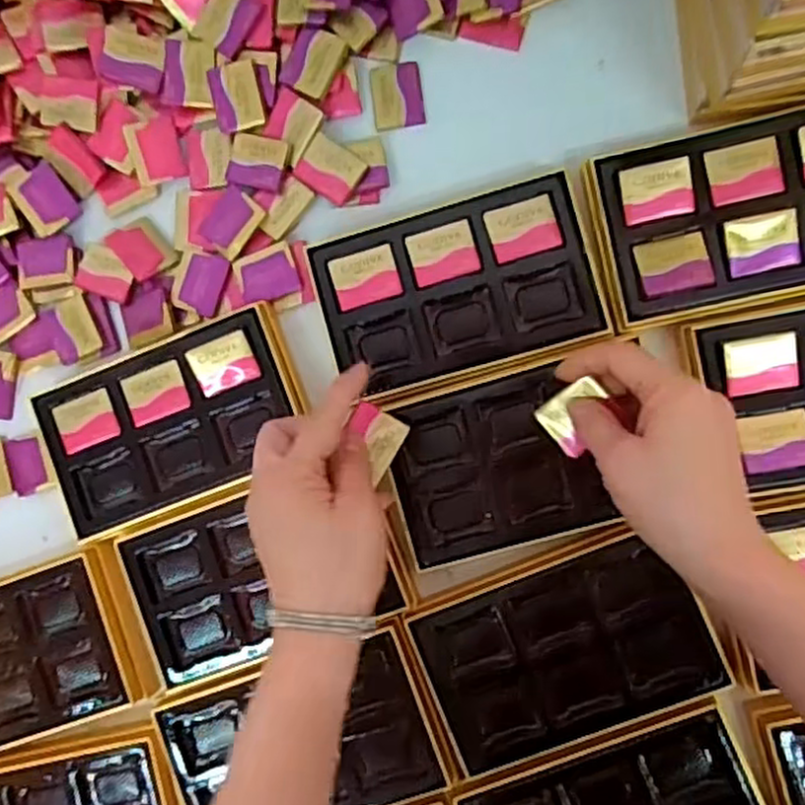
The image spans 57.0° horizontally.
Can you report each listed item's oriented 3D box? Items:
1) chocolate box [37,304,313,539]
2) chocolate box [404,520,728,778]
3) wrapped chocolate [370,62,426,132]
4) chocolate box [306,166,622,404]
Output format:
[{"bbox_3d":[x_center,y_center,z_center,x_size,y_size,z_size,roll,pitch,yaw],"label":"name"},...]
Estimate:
[{"bbox_3d":[-0.141,0.014,0.464,0.160,0.024,0.098,-22,86,6],"label":"chocolate box"},{"bbox_3d":[0.093,0.144,0.433,0.163,0.020,0.101,-23,86,6],"label":"chocolate box"},{"bbox_3d":[-0.003,-0.193,0.467,0.031,0.005,0.040,-7,88,7],"label":"wrapped chocolate"},{"bbox_3d":[0.034,-0.066,0.445,0.158,0.030,0.099,-16,87,7],"label":"chocolate box"}]

